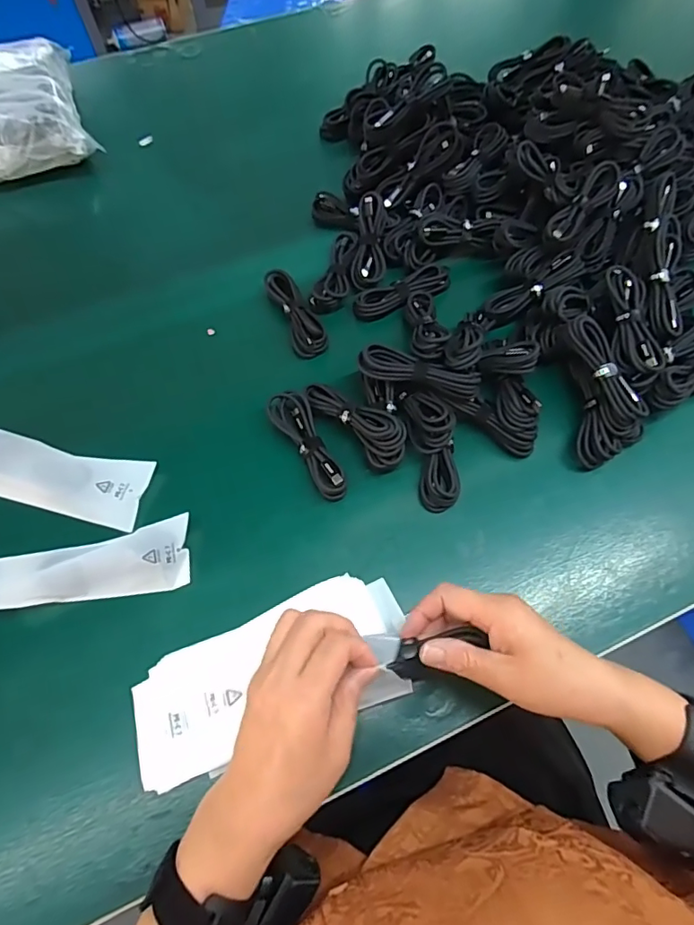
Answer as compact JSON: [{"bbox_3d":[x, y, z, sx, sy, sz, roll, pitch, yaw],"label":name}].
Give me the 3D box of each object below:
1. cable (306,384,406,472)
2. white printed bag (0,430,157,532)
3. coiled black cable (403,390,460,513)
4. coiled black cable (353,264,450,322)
[{"bbox_3d":[0.010,-0.043,0.456,0.039,0.028,0.109,-41,70,-15],"label":"cable"},{"bbox_3d":[-0.255,0.013,0.440,0.152,0.015,0.061,10,66,7],"label":"white printed bag"},{"bbox_3d":[0.080,-0.014,0.450,0.038,0.030,0.109,-8,65,-2],"label":"coiled black cable"},{"bbox_3d":[0.060,-0.184,0.546,0.106,0.028,0.029,-25,67,-9],"label":"coiled black cable"}]

